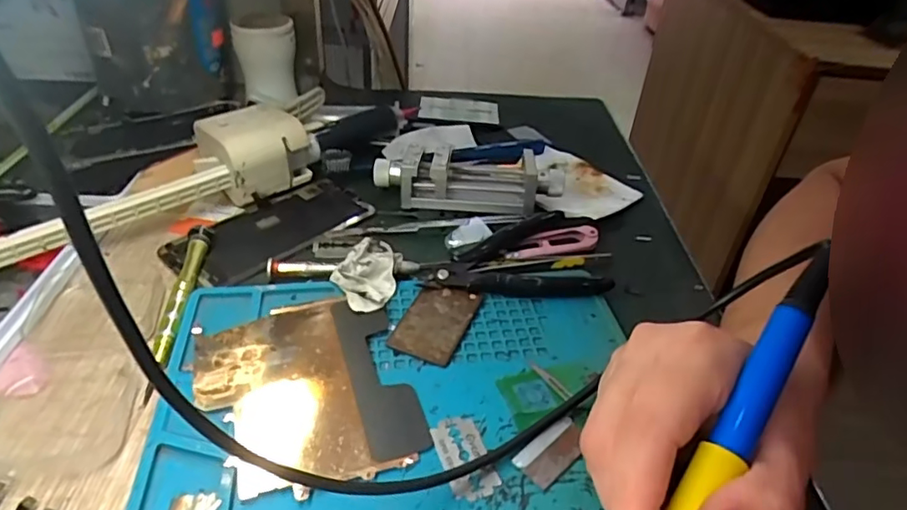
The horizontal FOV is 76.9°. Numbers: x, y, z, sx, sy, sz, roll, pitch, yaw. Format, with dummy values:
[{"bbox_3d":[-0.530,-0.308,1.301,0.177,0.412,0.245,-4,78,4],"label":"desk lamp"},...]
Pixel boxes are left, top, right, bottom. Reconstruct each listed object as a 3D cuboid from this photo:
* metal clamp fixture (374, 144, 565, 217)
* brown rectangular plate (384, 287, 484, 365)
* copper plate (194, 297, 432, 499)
[{"bbox_3d":[0.013,-0.062,0.431,0.138,0.035,0.072,7,38,4],"label":"metal clamp fixture"},{"bbox_3d":[-0.010,0.038,0.331,0.035,0.004,0.057,16,39,15],"label":"brown rectangular plate"},{"bbox_3d":[-0.074,0.065,0.288,0.100,0.005,0.112,-8,42,-19],"label":"copper plate"}]

